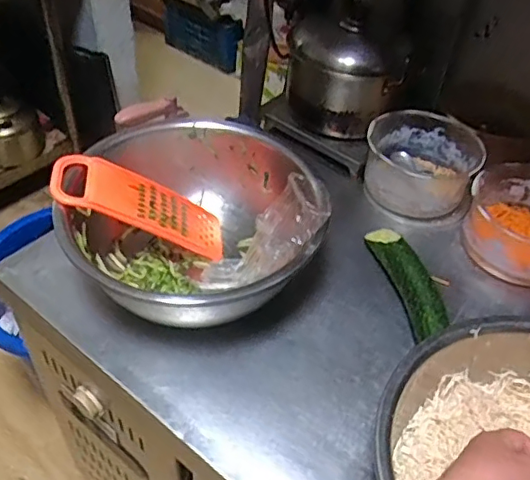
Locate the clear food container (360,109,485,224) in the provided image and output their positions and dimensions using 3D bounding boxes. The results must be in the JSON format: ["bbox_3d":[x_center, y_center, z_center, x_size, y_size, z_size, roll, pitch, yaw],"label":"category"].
[{"bbox_3d":[0.244,-0.117,0.893,0.173,0.090,0.165,19,47,12],"label":"clear food container"}]

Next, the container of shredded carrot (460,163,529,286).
[{"bbox_3d":[0.386,-0.022,0.826,0.181,0.086,0.163,24,48,17],"label":"container of shredded carrot"}]

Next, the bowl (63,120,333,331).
[{"bbox_3d":[-0.089,-0.023,0.736,0.307,0.140,0.321,3,46,-3],"label":"bowl"}]

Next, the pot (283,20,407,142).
[{"bbox_3d":[0.139,-0.273,0.972,0.204,0.178,0.163,10,46,4],"label":"pot"}]

